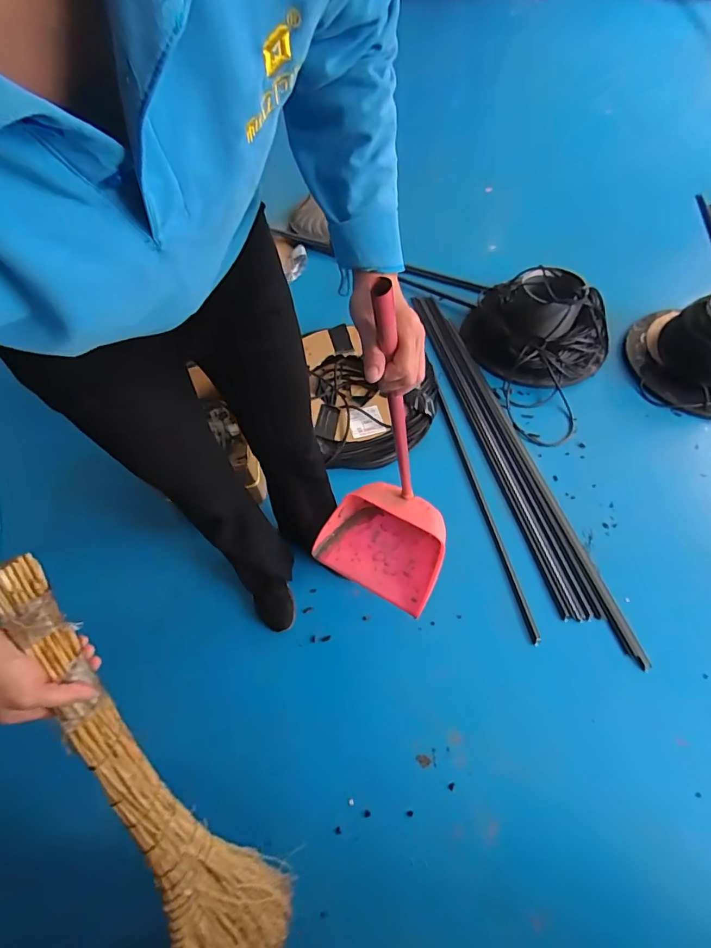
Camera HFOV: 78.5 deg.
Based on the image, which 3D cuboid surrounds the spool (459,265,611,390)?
[{"bbox_3d":[0.592,-0.479,1.422,0.468,0.234,0.335,18,62,13],"label":"spool"}]

